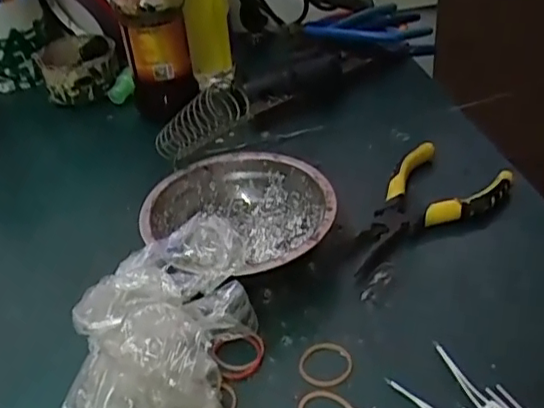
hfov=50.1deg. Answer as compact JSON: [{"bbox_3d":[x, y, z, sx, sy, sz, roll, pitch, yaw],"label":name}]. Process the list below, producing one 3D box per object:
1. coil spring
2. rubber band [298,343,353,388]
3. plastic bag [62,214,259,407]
[{"bbox_3d":[-0.053,-0.057,0.404,0.089,0.029,0.021,-28,21,37],"label":"coil spring"},{"bbox_3d":[0.030,0.089,0.327,0.029,0.004,0.028,-3,37,3],"label":"rubber band"},{"bbox_3d":[-0.061,0.064,0.316,0.093,0.070,0.136,-2,37,4],"label":"plastic bag"}]

